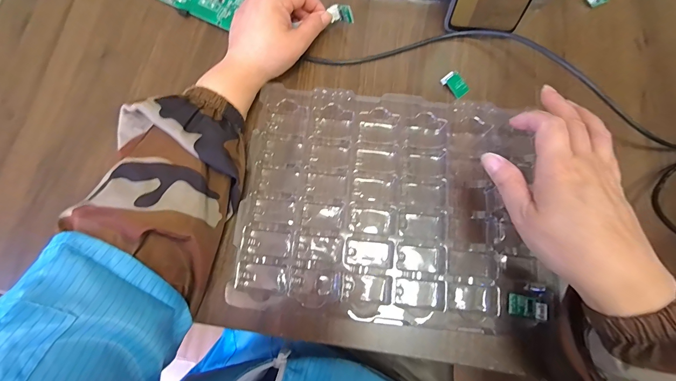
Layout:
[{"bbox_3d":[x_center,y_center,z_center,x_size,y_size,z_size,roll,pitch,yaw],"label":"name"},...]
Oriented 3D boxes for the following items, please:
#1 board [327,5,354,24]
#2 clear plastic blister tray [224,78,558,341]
[{"bbox_3d":[0.004,-0.184,0.336,0.026,0.017,0.009,14,48,24],"label":"board"},{"bbox_3d":[0.047,0.012,0.300,0.264,0.025,0.210,6,77,1],"label":"clear plastic blister tray"}]

